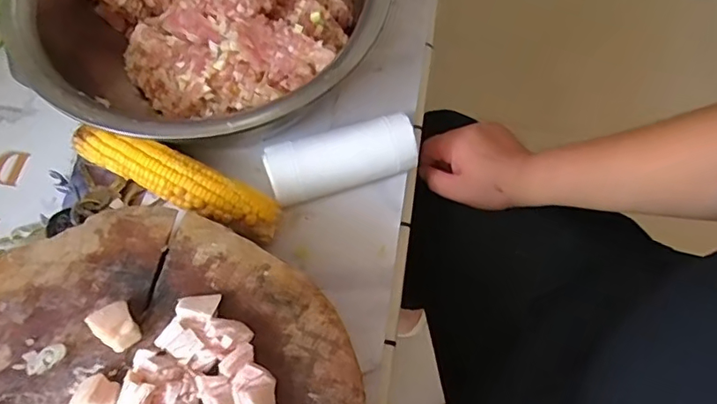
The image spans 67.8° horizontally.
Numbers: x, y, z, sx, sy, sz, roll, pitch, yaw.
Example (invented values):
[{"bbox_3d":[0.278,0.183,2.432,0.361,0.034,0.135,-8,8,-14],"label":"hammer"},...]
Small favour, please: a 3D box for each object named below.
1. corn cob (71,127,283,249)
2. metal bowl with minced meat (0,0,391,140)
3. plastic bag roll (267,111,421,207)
[{"bbox_3d":[-0.151,-0.017,0.438,0.185,0.042,0.037,23,67,9],"label":"corn cob"},{"bbox_3d":[-0.138,-0.178,0.478,0.301,0.105,0.308,1,65,-1],"label":"metal bowl with minced meat"},{"bbox_3d":[-0.014,-0.034,0.452,0.122,0.039,0.043,-16,67,-9],"label":"plastic bag roll"}]

